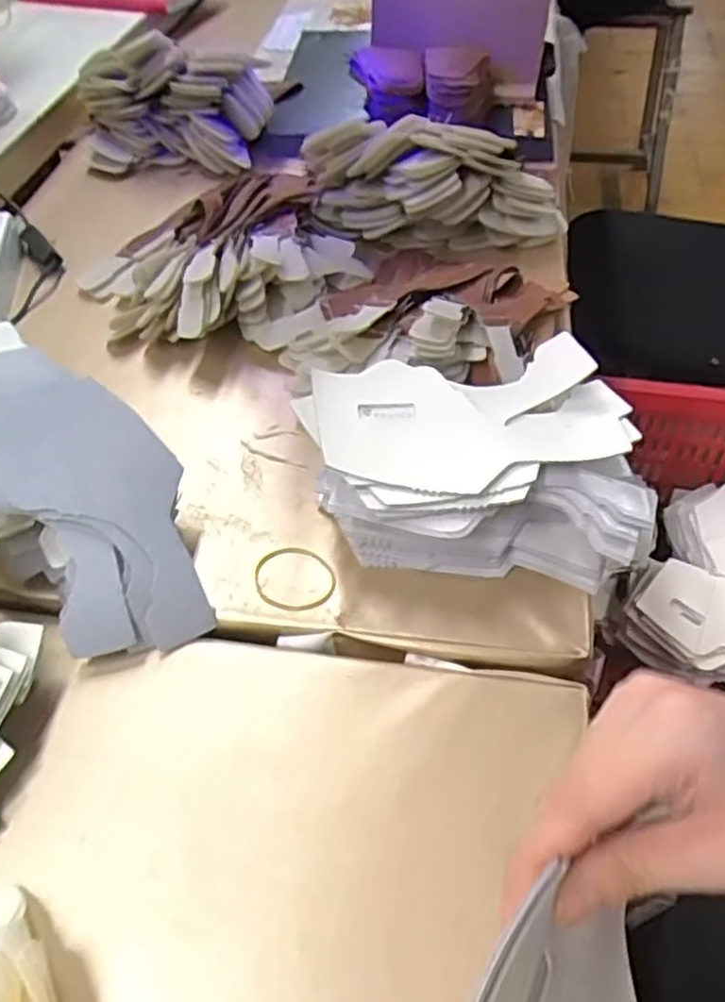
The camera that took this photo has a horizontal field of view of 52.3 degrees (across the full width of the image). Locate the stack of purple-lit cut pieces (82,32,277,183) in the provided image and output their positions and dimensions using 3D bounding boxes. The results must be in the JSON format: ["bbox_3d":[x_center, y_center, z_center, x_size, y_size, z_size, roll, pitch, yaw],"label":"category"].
[{"bbox_3d":[-0.195,-0.407,0.760,0.190,0.107,0.097,-4,50,-2],"label":"stack of purple-lit cut pieces"}]

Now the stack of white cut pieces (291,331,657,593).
[{"bbox_3d":[0.072,-0.017,0.448,0.192,0.075,0.132,-9,50,-7],"label":"stack of white cut pieces"}]

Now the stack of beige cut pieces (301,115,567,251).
[{"bbox_3d":[0.060,-0.274,0.636,0.229,0.086,0.077,6,50,6],"label":"stack of beige cut pieces"}]

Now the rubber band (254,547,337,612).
[{"bbox_3d":[-0.040,0.045,0.442,0.051,0.004,0.043,12,51,11],"label":"rubber band"}]

